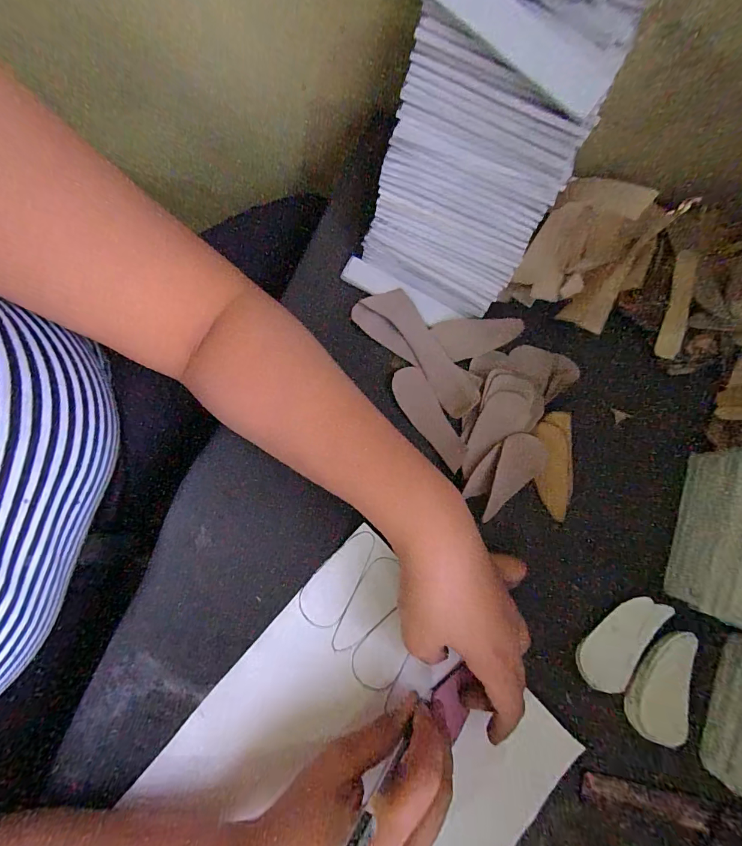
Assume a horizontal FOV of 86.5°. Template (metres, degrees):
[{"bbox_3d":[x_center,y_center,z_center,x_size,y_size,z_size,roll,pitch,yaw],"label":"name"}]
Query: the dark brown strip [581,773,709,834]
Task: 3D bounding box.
[{"bbox_3d":[0.179,0.249,0.260,0.079,0.006,0.017,14,80,1],"label":"dark brown strip"}]

